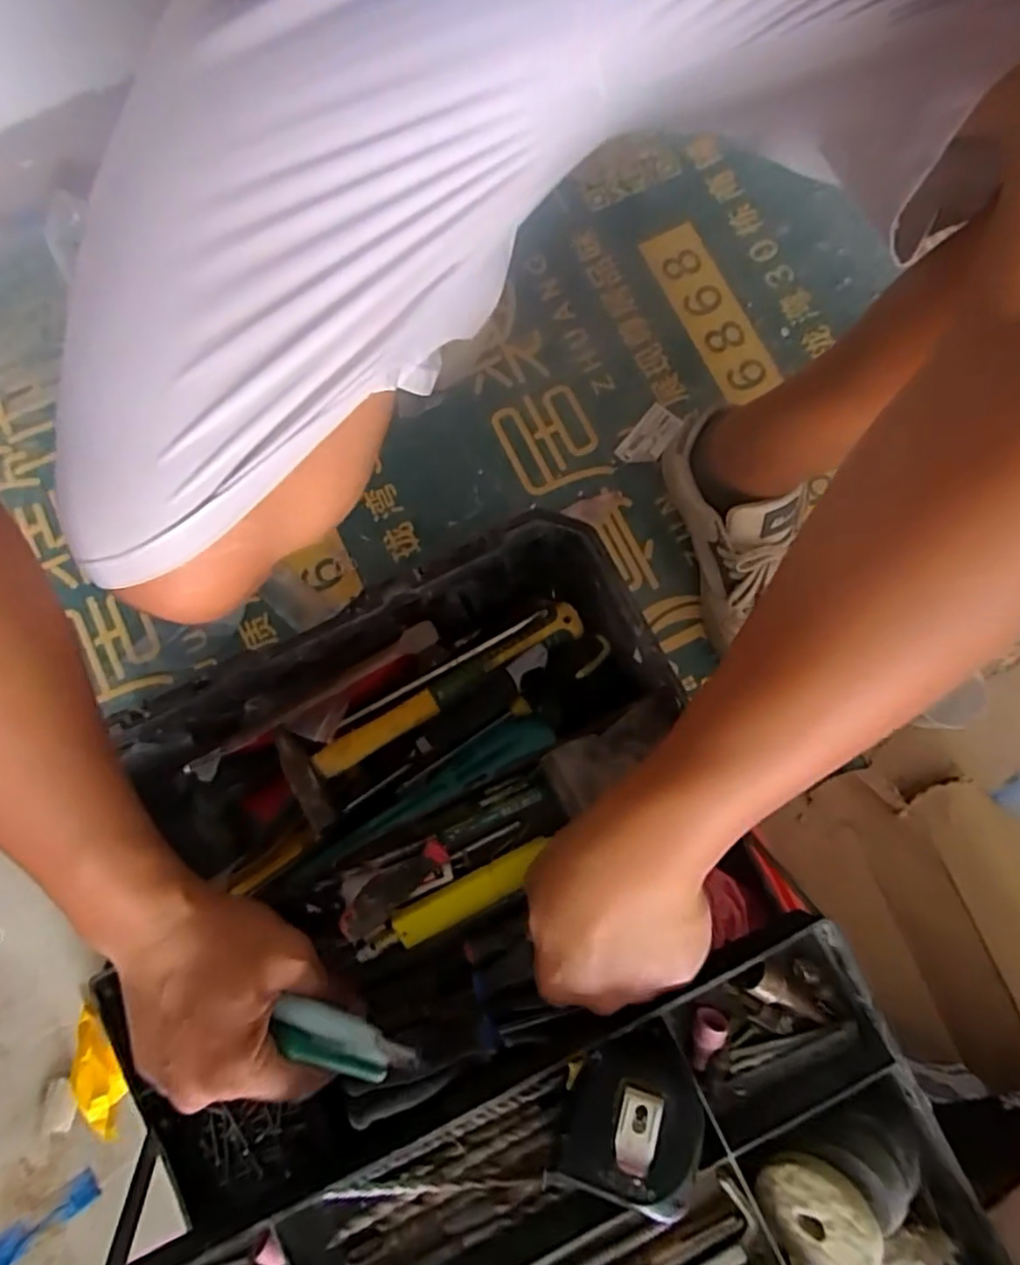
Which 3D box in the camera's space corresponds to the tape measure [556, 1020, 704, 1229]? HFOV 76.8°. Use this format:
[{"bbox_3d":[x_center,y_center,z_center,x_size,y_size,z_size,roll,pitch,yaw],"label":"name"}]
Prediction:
[{"bbox_3d":[0.061,0.238,0.321,0.062,0.034,0.072,15,67,16],"label":"tape measure"}]

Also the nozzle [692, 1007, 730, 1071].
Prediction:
[{"bbox_3d":[0.108,0.224,0.351,0.015,0.015,0.031,16,92,4],"label":"nozzle"}]

